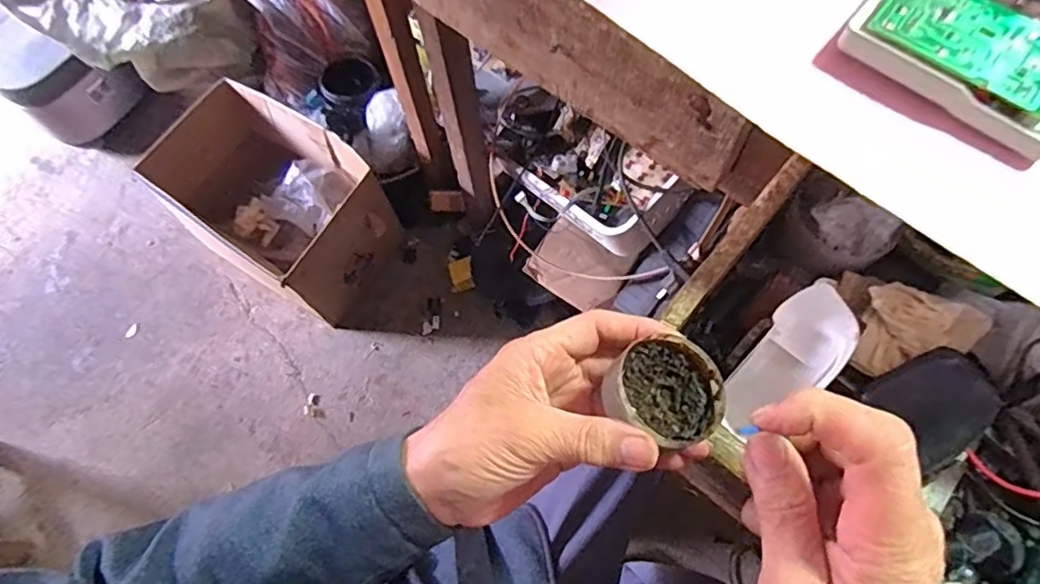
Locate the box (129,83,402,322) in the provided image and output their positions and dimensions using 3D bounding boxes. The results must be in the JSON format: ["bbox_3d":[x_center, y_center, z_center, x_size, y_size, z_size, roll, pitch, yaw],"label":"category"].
[{"bbox_3d":[-0.450,-0.177,1.115,0.407,0.253,0.277,32,74,12],"label":"box"}]

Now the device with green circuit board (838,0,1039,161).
[{"bbox_3d":[0.232,-0.123,0.304,0.114,0.025,0.065,32,74,12],"label":"device with green circuit board"}]

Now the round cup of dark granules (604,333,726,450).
[{"bbox_3d":[0.072,0.049,0.284,0.053,0.026,0.054,-1,70,1],"label":"round cup of dark granules"}]

